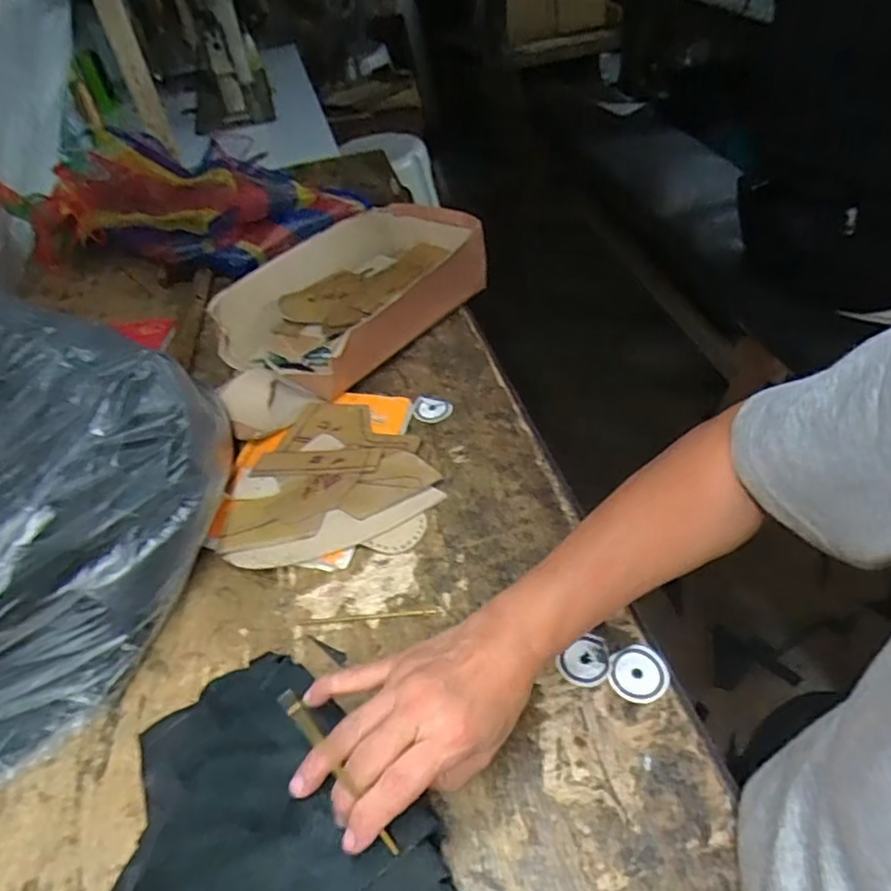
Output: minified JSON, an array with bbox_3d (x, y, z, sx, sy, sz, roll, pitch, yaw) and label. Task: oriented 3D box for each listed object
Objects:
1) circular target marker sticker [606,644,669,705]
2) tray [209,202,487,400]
[{"bbox_3d":[0.132,0.154,0.425,0.042,0.005,0.037,-26,48,-21],"label":"circular target marker sticker"},{"bbox_3d":[-0.104,-0.180,0.731,0.224,0.094,0.304,24,53,29],"label":"tray"}]

